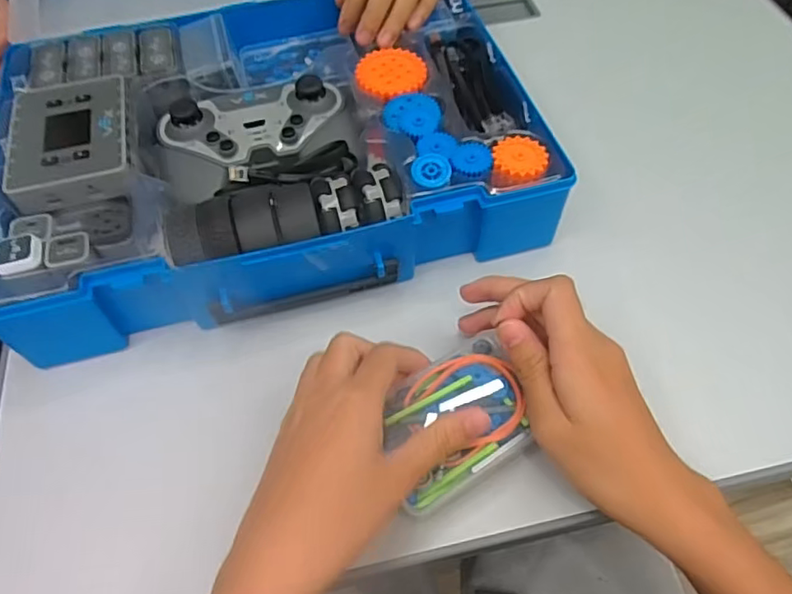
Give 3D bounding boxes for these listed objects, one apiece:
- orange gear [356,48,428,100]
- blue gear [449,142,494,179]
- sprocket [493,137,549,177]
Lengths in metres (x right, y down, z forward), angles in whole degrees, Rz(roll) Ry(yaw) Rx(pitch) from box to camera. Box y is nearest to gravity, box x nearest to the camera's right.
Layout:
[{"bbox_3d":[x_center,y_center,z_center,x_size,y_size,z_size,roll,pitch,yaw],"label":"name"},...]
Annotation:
[{"bbox_3d":[-0.003,-0.164,0.423,0.052,0.006,0.047,-24,58,-13],"label":"orange gear"},{"bbox_3d":[0.048,-0.090,0.369,0.026,0.004,0.031,23,59,17],"label":"blue gear"},{"bbox_3d":[0.079,-0.089,0.371,0.033,0.007,0.032,-7,55,-3],"label":"sprocket"}]

